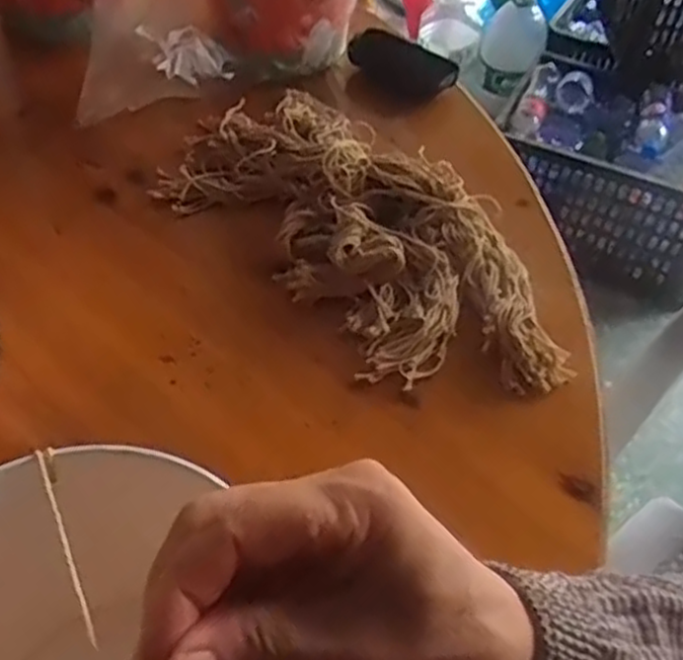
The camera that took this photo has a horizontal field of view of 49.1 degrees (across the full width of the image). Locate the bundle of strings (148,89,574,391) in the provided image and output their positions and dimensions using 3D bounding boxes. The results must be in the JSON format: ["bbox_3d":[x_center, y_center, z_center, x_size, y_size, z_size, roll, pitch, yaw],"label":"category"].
[{"bbox_3d":[0.018,-0.083,0.568,0.175,0.044,0.355,-35,60,-28],"label":"bundle of strings"}]

